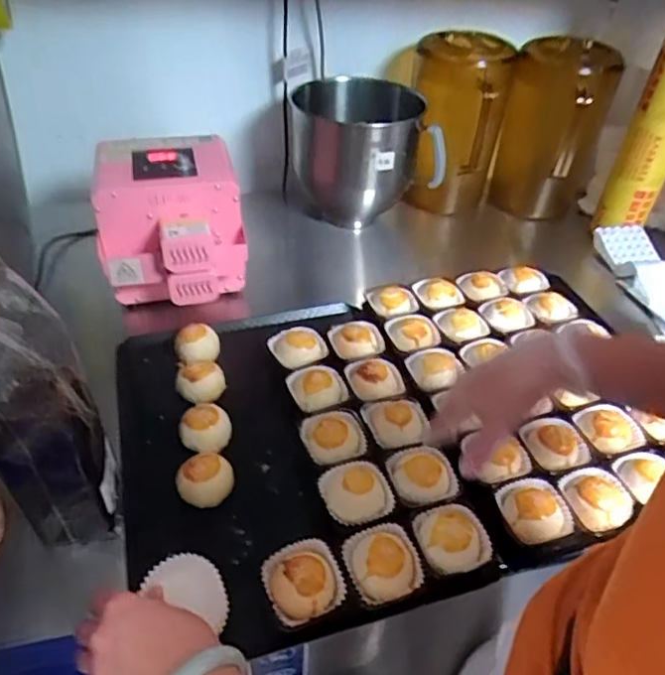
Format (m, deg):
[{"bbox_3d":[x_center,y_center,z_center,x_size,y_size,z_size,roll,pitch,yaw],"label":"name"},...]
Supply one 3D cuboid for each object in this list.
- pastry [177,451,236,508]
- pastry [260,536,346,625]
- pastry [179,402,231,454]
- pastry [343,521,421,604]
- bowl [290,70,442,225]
[{"bbox_3d":[-0.134,0.152,0.600,0.058,0.042,0.052,-11,44,-17],"label":"pastry"},{"bbox_3d":[-0.026,0.217,0.514,0.067,0.024,0.064,3,42,-3],"label":"pastry"},{"bbox_3d":[-0.145,0.107,0.654,0.057,0.043,0.054,3,42,-3],"label":"pastry"},{"bbox_3d":[0.047,0.206,0.529,0.065,0.028,0.065,3,42,-3],"label":"pastry"},{"bbox_3d":[0.046,-0.320,1.013,0.222,0.224,0.209,3,42,-3],"label":"bowl"}]

